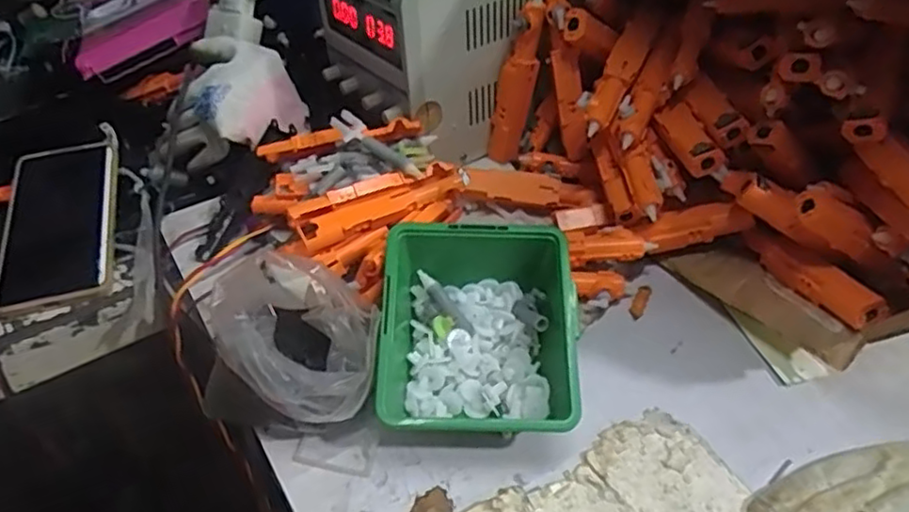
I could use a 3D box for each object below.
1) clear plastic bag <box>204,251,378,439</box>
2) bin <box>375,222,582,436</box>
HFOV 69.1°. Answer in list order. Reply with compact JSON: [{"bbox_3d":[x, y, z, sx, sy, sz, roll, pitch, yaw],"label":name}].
[{"bbox_3d":[-0.088,0.052,0.377,0.096,0.081,0.078,16,50,15],"label":"clear plastic bag"},{"bbox_3d":[0.013,0.043,0.397,0.117,0.065,0.133,1,57,7],"label":"bin"}]

